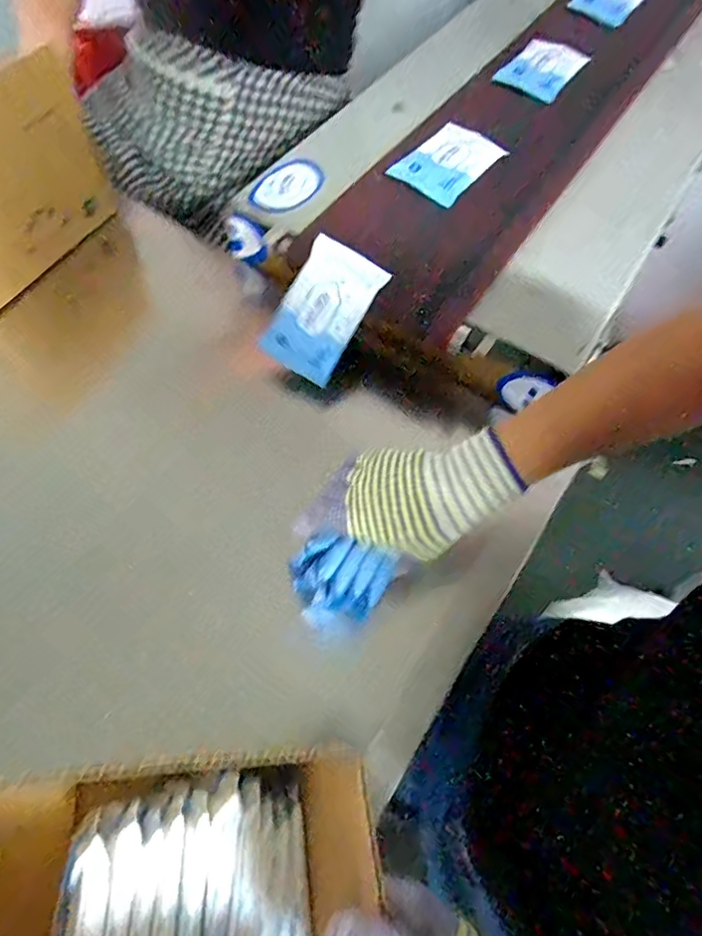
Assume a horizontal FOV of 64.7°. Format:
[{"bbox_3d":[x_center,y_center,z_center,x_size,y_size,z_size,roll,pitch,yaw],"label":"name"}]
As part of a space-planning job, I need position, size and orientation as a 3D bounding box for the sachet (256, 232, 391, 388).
[{"bbox_3d":[-0.029,-0.161,0.563,0.085,0.013,0.131,33,96,12],"label":"sachet"}]

